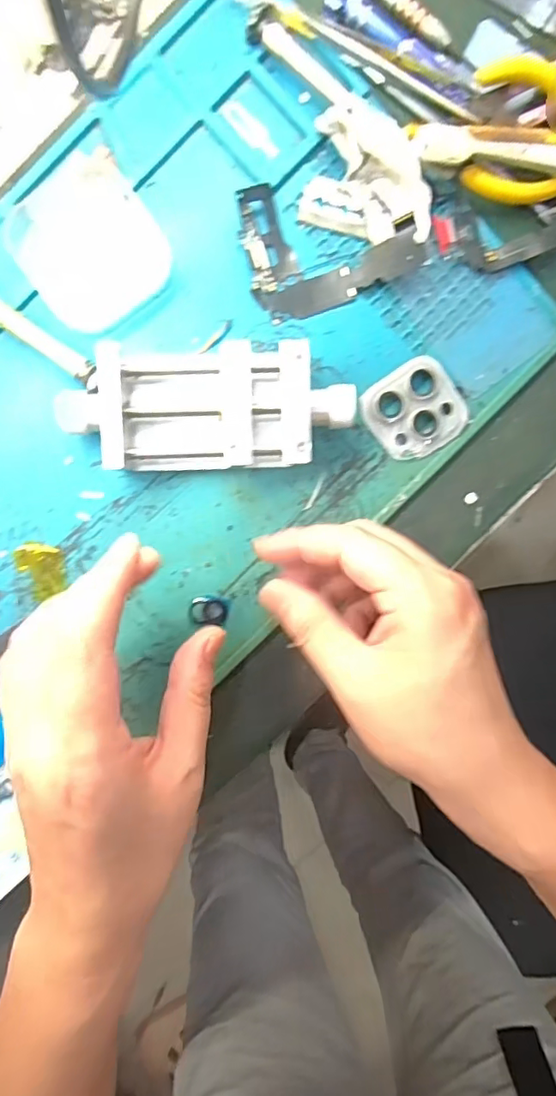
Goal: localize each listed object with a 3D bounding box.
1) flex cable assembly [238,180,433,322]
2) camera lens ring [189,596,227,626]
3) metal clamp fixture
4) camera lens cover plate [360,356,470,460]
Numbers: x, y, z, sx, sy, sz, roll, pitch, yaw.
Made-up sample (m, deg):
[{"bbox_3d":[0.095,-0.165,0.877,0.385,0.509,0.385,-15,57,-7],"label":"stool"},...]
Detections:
[{"bbox_3d":[0.026,-0.152,0.267,0.085,0.011,0.061,-11,105,8],"label":"flex cable assembly"},{"bbox_3d":[-0.038,0.034,0.289,0.020,0.004,0.015,8,94,-3],"label":"camera lens ring"},{"bbox_3d":[-0.033,-0.068,0.265,0.135,0.030,0.057,-1,95,-2],"label":"metal clamp fixture"},{"bbox_3d":[0.072,-0.072,0.280,0.046,0.008,0.046,-37,95,1],"label":"camera lens cover plate"}]

